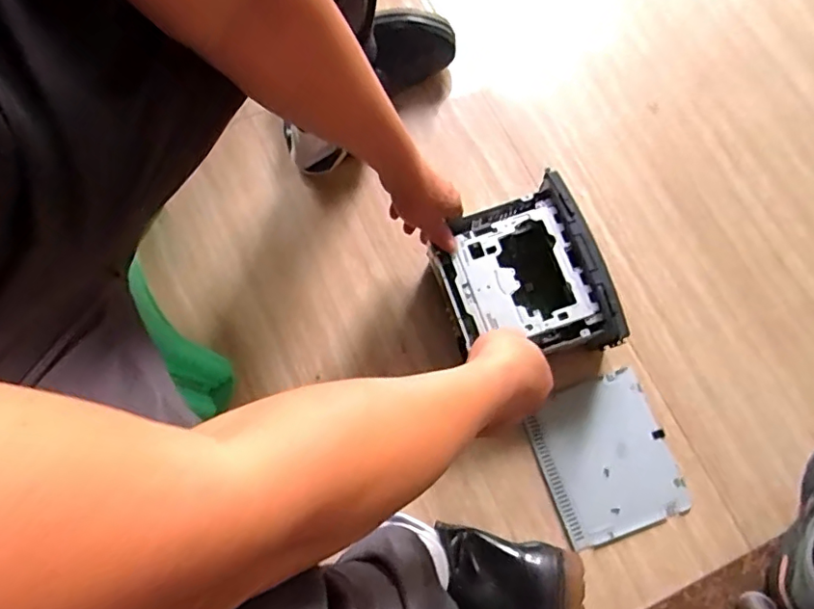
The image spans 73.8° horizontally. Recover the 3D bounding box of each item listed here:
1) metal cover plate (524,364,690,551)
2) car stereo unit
[{"bbox_3d":[0.244,0.187,0.665,0.159,0.009,0.180,-18,76,-7],"label":"metal cover plate"},{"bbox_3d":[0.131,-0.029,0.654,0.170,0.109,0.186,-14,75,-6],"label":"car stereo unit"}]

